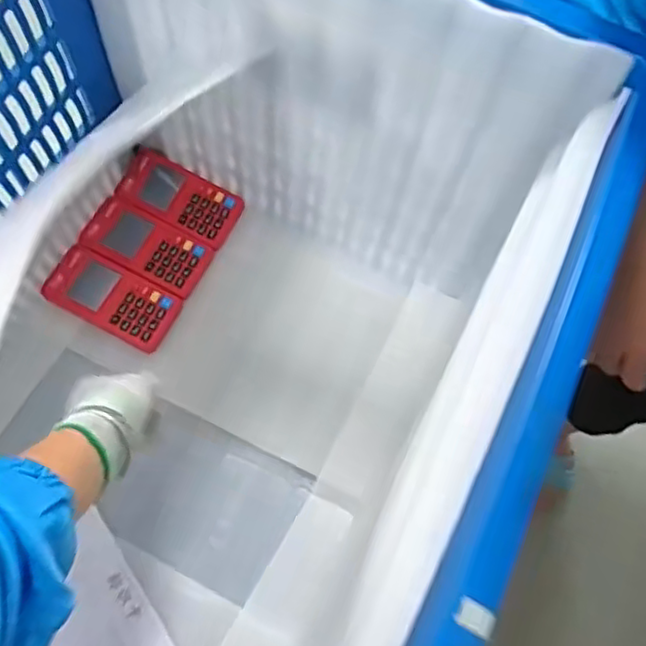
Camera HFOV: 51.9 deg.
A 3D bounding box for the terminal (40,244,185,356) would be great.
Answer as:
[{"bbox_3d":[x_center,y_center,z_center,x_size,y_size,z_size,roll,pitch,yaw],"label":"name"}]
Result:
[{"bbox_3d":[-0.227,-0.027,0.715,0.132,0.026,0.070,24,69,9],"label":"terminal"}]

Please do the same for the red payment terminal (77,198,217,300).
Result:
[{"bbox_3d":[-0.197,-0.084,0.740,0.133,0.022,0.068,26,70,10],"label":"red payment terminal"}]

